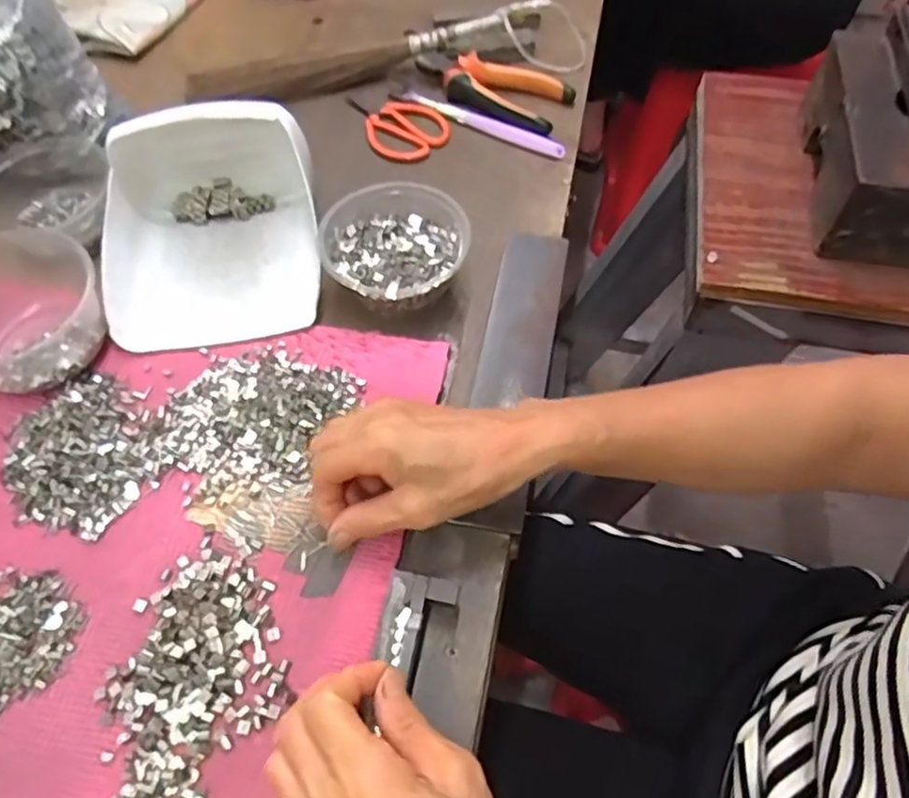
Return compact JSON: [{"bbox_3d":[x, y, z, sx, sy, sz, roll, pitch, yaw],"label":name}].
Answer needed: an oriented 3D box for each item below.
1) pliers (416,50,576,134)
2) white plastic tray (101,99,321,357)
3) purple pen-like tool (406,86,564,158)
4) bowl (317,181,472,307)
[{"bbox_3d":[0.031,-0.294,0.627,0.150,0.021,0.069,25,62,16],"label":"pliers"},{"bbox_3d":[-0.183,-0.131,0.485,0.148,0.079,0.165,-9,59,-4],"label":"white plastic tray"},{"bbox_3d":[0.025,-0.254,0.610,0.166,0.009,0.014,27,63,17],"label":"purple pen-like tool"},{"bbox_3d":[-0.043,-0.108,0.495,0.108,0.052,0.102,-16,59,-8],"label":"bowl"}]

